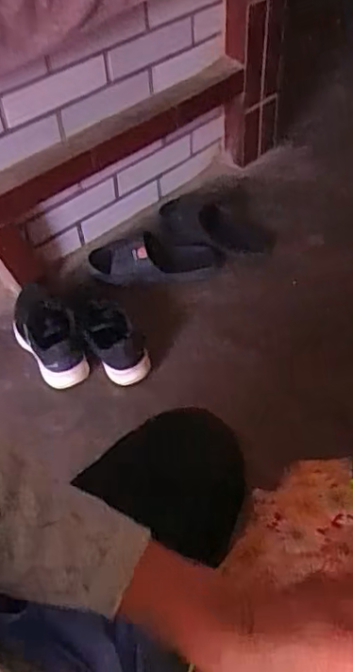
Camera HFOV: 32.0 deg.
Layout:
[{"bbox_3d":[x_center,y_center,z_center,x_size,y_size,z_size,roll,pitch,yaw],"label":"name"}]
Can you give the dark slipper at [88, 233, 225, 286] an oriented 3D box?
[{"bbox_3d":[-0.045,-0.173,1.338,0.287,0.075,0.093,-1,49,1],"label":"dark slipper"}]

